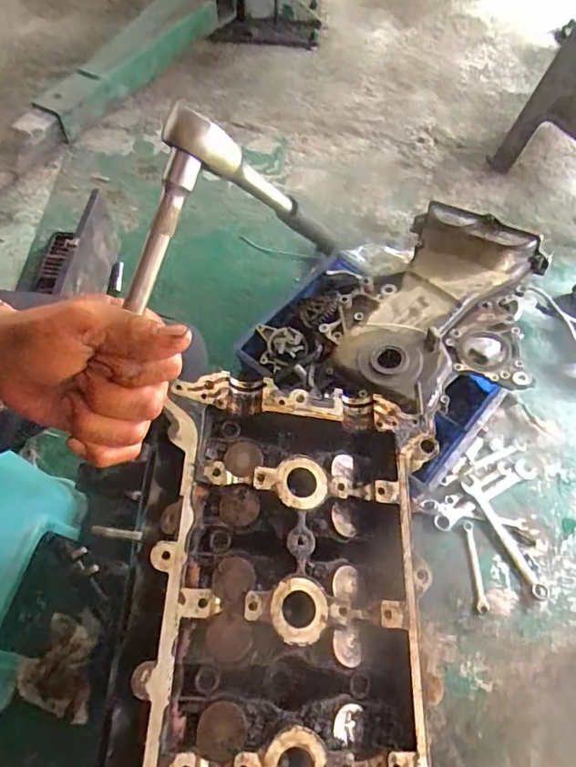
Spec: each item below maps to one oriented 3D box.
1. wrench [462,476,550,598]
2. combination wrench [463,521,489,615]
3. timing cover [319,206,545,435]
[{"bbox_3d":[0.379,0.268,0.893,0.034,0.013,0.223,-21,64,-14],"label":"wrench"},{"bbox_3d":[0.323,0.313,0.874,0.021,0.005,0.151,1,61,-2],"label":"combination wrench"},{"bbox_3d":[0.254,-0.122,0.866,0.313,0.126,0.389,26,63,12],"label":"timing cover"}]

